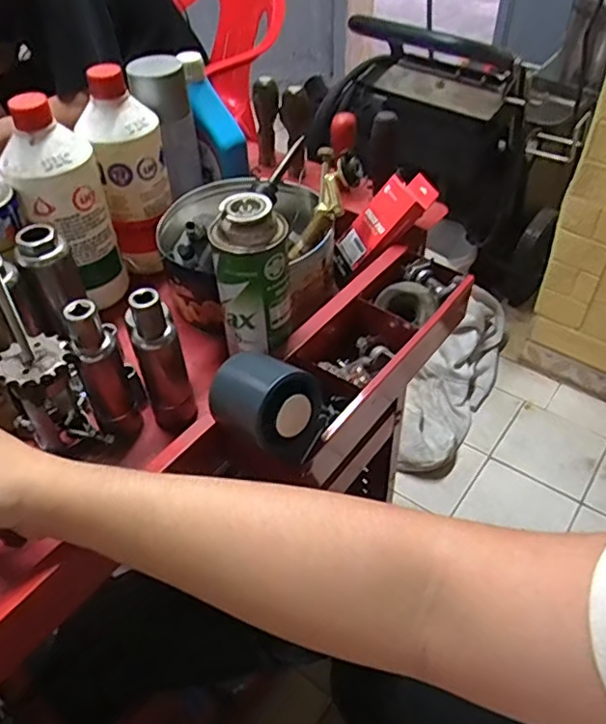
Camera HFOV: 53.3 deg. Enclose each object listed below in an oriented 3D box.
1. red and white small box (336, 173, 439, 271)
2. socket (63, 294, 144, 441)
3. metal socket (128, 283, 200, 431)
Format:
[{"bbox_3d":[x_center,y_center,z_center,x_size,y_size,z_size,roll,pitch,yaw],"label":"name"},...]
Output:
[{"bbox_3d":[0.090,-0.158,0.670,0.121,0.029,0.052,-41,45,17],"label":"red and white small box"},{"bbox_3d":[-0.168,0.010,0.511,0.034,0.134,0.030,-22,49,-20],"label":"socket"},{"bbox_3d":[-0.119,0.002,0.519,0.036,0.136,0.031,-21,48,-18],"label":"metal socket"}]

